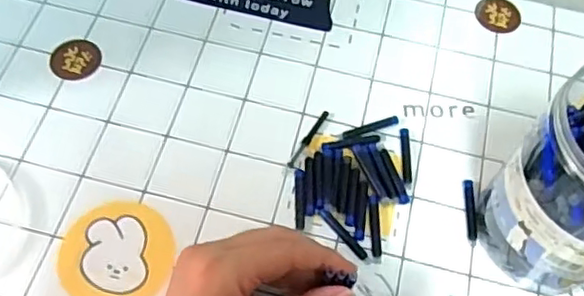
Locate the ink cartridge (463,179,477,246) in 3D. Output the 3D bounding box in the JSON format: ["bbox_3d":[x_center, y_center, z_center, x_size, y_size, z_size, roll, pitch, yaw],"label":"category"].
[{"bbox_3d":[0.131,0.047,0.459,0.007,0.005,0.050,5,61,-1],"label":"ink cartridge"}]

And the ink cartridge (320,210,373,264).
[{"bbox_3d":[0.038,0.062,0.442,0.007,0.004,0.051,-35,69,-20],"label":"ink cartridge"}]

